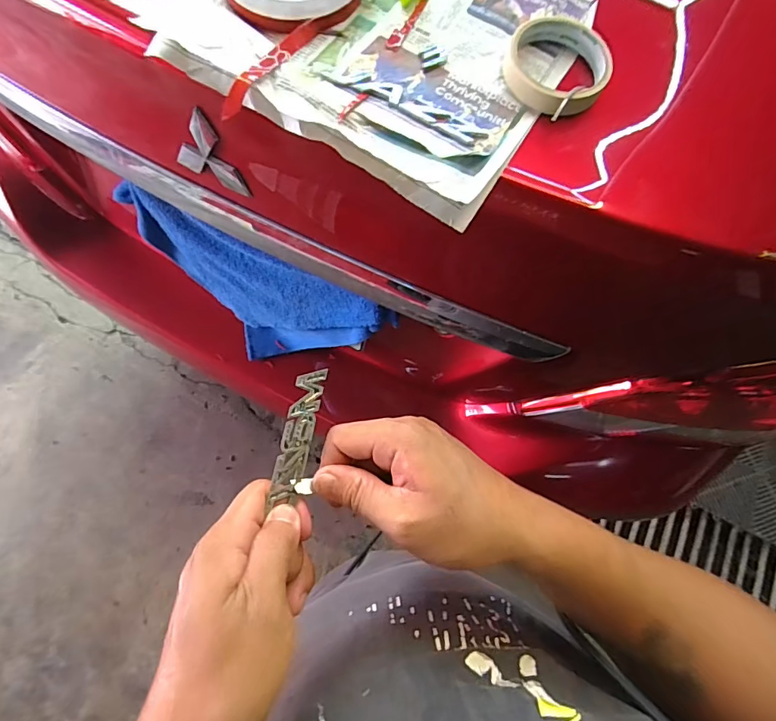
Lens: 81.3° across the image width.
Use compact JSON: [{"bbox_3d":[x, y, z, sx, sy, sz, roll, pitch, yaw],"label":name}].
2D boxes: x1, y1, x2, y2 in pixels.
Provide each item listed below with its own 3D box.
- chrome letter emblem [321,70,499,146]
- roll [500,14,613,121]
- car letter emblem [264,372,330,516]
[{"bbox_3d":[0.020,-0.209,0.372,0.139,0.004,0.032,27,61,5],"label":"chrome letter emblem"},{"bbox_3d":[0.147,-0.259,0.394,0.091,0.030,0.093,2,68,-4],"label":"roll"},{"bbox_3d":[-0.056,0.047,0.282,0.019,0.006,0.084,15,76,-17],"label":"car letter emblem"}]

